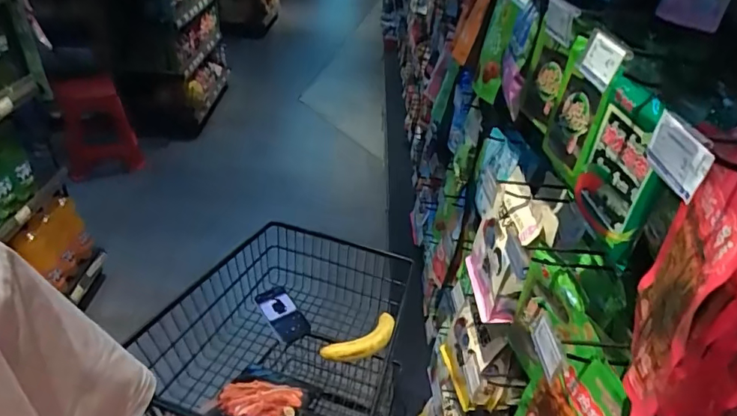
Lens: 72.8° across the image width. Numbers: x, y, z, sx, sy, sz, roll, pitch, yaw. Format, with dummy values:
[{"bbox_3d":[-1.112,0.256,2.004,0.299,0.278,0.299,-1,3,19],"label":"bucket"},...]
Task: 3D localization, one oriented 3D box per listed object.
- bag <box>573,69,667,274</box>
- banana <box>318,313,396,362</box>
[{"bbox_3d":[0.297,-0.043,0.595,0.022,0.181,0.129,2,35,-4],"label":"bag"},{"bbox_3d":[-0.009,0.286,1.086,0.183,0.037,0.073,-25,45,-36],"label":"banana"}]

